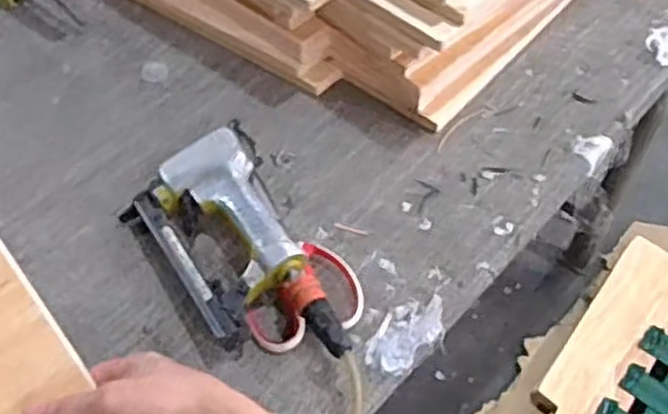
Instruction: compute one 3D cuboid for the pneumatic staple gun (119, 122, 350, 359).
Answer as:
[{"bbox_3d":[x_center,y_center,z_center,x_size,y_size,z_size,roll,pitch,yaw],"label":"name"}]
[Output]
[{"bbox_3d":[-0.075,0.044,0.691,0.130,0.047,0.253,-33,61,-20],"label":"pneumatic staple gun"}]

